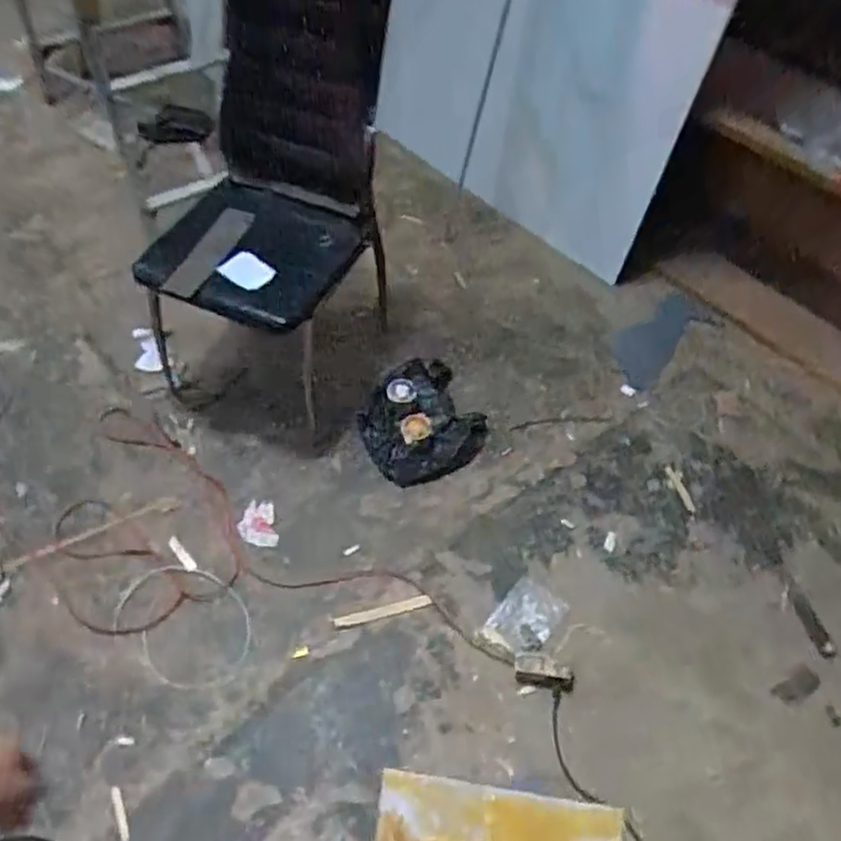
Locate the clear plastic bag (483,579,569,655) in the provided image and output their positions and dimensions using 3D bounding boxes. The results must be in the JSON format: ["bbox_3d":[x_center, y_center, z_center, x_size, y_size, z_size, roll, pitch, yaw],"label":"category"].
[{"bbox_3d":[0.225,0.416,1.494,0.117,0.019,0.151,33,59,19],"label":"clear plastic bag"}]

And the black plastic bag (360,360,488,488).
[{"bbox_3d":[-0.001,-0.004,1.763,0.289,0.089,0.299,-23,58,-18],"label":"black plastic bag"}]

